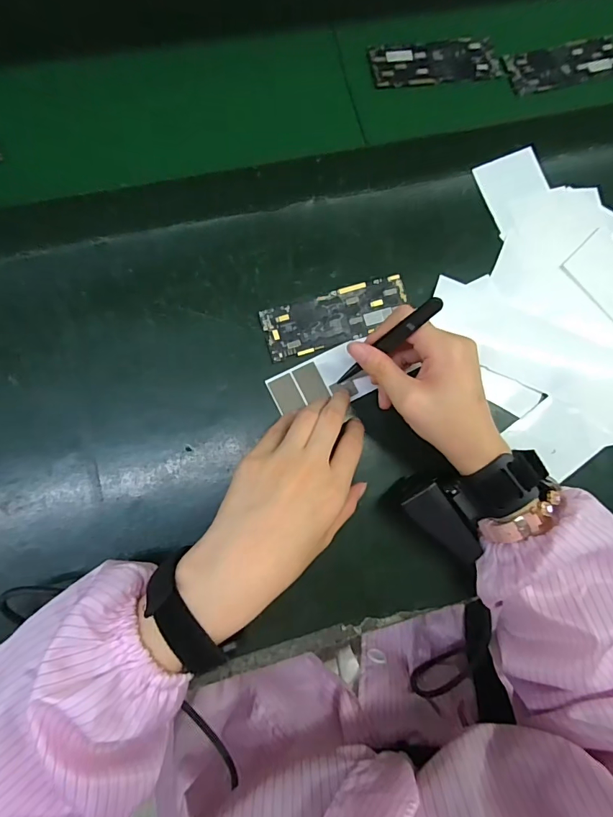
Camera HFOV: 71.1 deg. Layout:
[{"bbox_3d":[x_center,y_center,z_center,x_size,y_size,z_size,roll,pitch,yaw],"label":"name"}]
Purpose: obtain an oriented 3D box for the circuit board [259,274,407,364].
[{"bbox_3d":[0.026,-0.076,0.355,0.122,0.004,0.043,-17,84,-7],"label":"circuit board"}]

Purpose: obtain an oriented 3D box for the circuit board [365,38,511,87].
[{"bbox_3d":[0.123,-0.328,0.406,0.127,0.004,0.047,-9,83,-6],"label":"circuit board"}]

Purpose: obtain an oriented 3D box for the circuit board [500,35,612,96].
[{"bbox_3d":[0.250,-0.335,0.417,0.120,0.007,0.044,-15,84,-7],"label":"circuit board"}]

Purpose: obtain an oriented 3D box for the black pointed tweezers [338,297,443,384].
[{"bbox_3d":[0.055,-0.045,0.306,0.009,0.115,0.010,-30,85,-34],"label":"black pointed tweezers"}]

